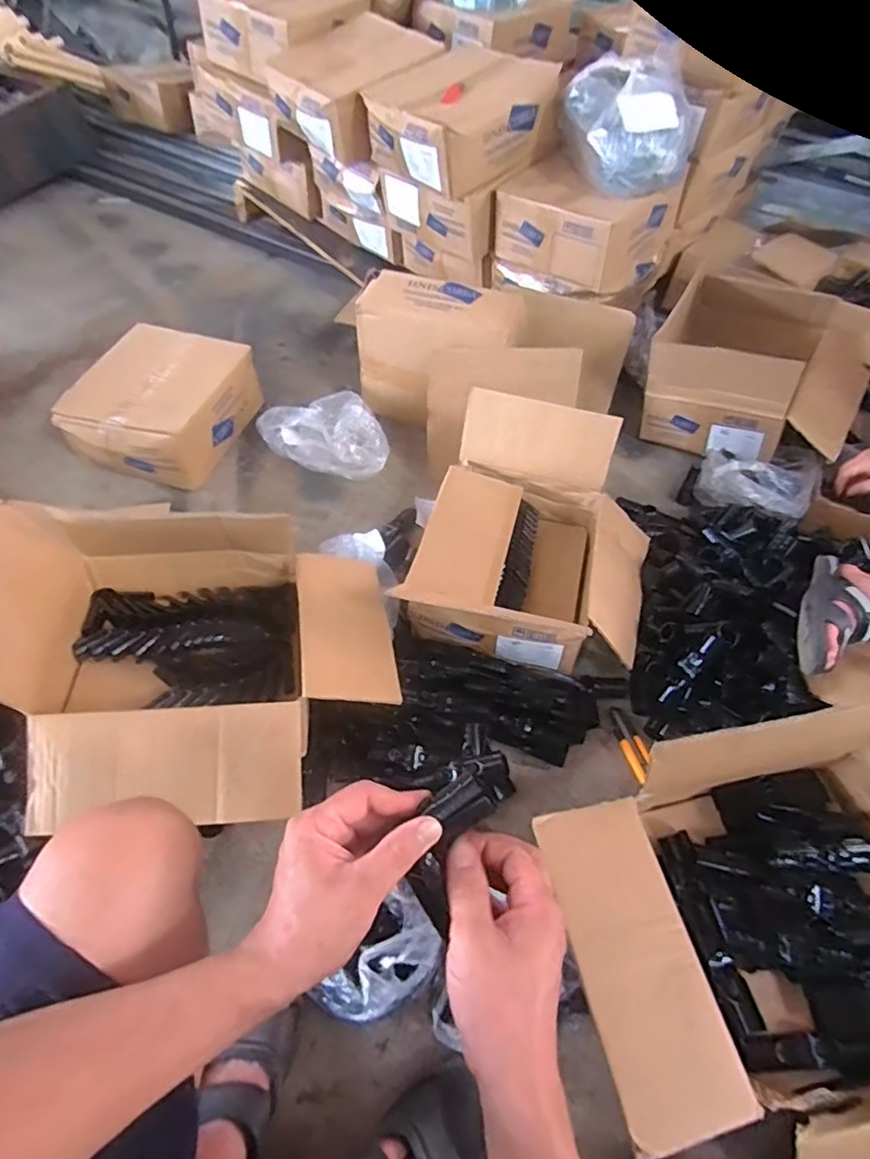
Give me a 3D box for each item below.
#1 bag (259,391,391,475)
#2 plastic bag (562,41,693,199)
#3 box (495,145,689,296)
[{"bbox_3d":[-0.222,-0.280,1.193,0.266,0.106,0.147,5,52,1],"label":"bag"},{"bbox_3d":[0.381,-0.915,1.209,0.250,0.179,0.288,10,52,5],"label":"plastic bag"},{"bbox_3d":[0.320,-0.760,1.273,0.293,0.148,0.330,29,56,18],"label":"box"}]

